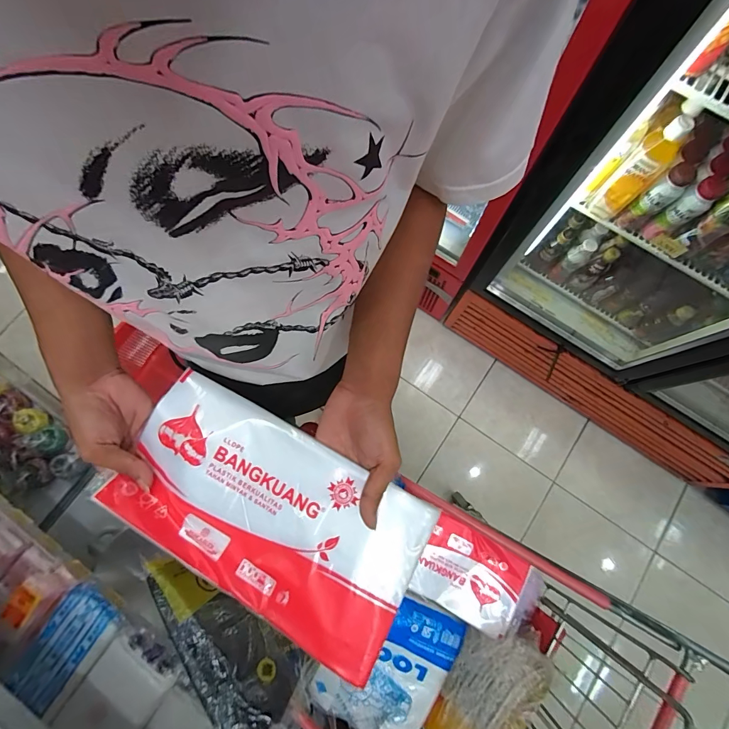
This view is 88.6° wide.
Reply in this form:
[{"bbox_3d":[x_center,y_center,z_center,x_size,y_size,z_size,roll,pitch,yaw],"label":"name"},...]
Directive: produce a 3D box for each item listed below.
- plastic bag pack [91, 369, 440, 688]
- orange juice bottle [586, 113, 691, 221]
[{"bbox_3d":[-0.096,0.137,0.355,0.292,0.027,0.158,29,78,6],"label":"plastic bag pack"},{"bbox_3d":[0.503,-0.353,0.681,0.061,0.200,0.058,41,80,8],"label":"orange juice bottle"}]

